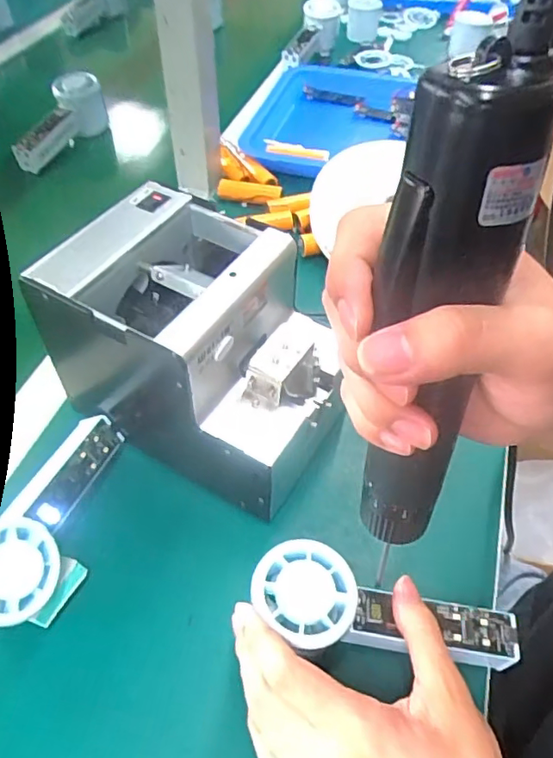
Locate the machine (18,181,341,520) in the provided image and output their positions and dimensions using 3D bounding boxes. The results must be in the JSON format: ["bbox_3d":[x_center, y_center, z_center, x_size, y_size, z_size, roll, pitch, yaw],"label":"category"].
[{"bbox_3d":[-0.051,-0.021,0.393,0.179,0.146,0.119,25,55,19],"label":"machine"}]

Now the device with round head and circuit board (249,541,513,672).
[{"bbox_3d":[0.061,0.133,0.317,0.150,0.025,0.053,16,51,-7],"label":"device with round head and circuit board"}]

